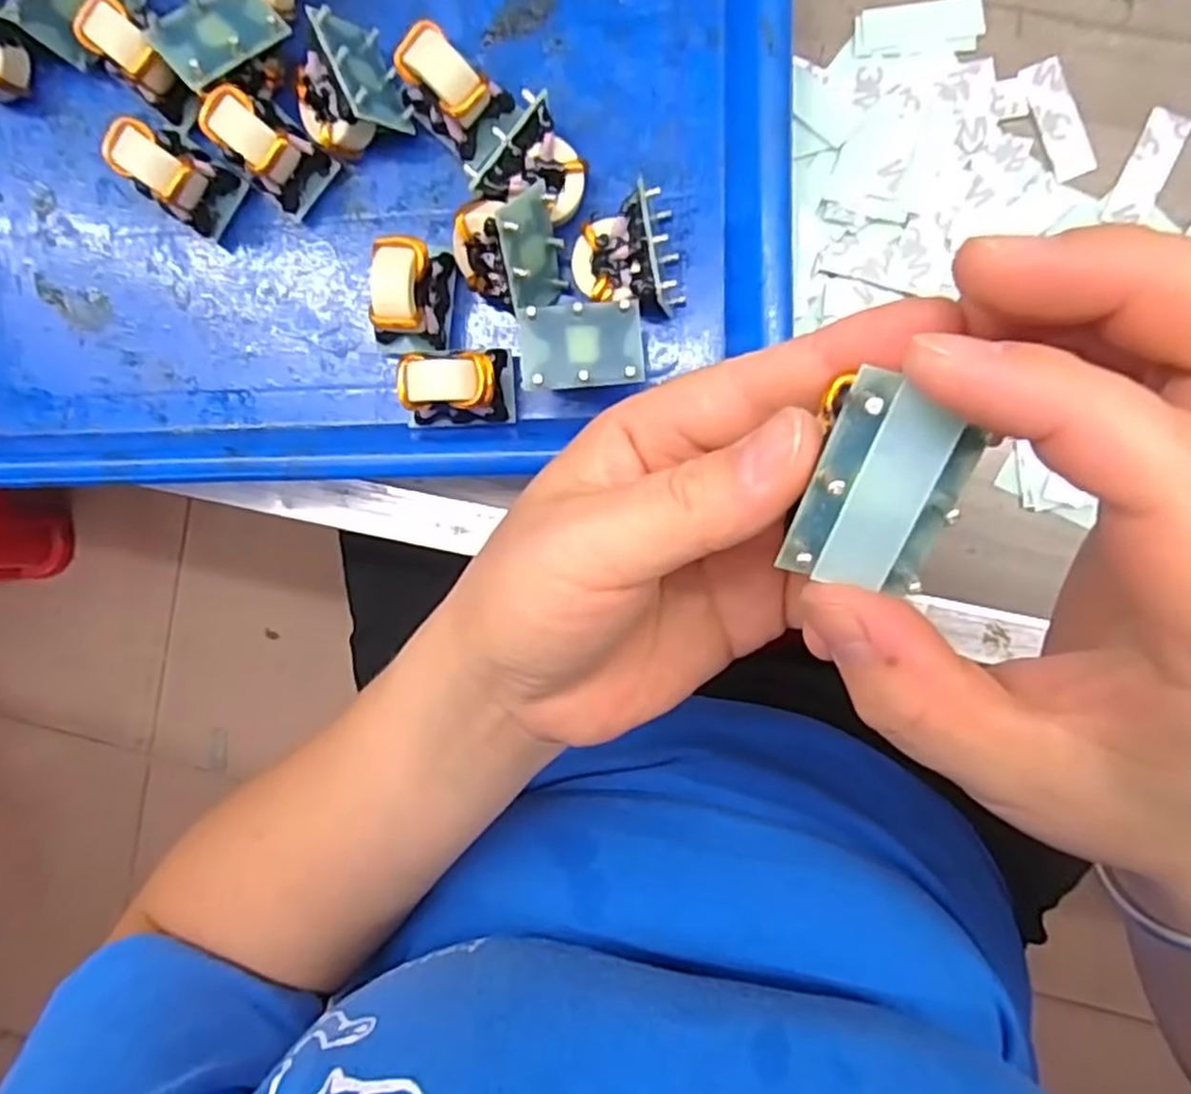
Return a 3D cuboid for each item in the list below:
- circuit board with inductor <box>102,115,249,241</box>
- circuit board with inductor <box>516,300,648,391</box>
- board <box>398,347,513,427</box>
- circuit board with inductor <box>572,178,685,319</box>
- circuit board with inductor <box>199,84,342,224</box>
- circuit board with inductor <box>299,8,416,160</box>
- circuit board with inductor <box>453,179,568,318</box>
[{"bbox_3d":[-0.147,-0.131,0.260,0.030,0.036,0.024,38,98,3],"label":"circuit board with inductor"},{"bbox_3d":[-0.003,-0.065,0.246,0.038,0.029,0.027,-3,94,7],"label":"circuit board with inductor"},{"bbox_3d":[-0.047,-0.055,0.255,0.035,0.027,0.023,-2,95,7],"label":"board"},{"bbox_3d":[0.012,-0.093,0.249,0.035,0.026,0.036,-22,92,8],"label":"circuit board with inductor"},{"bbox_3d":[-0.113,-0.137,0.257,0.030,0.034,0.026,43,98,2],"label":"circuit board with inductor"},{"bbox_3d":[-0.087,-0.155,0.254,0.031,0.027,0.035,-24,88,31],"label":"circuit board with inductor"},{"bbox_3d":[-0.031,-0.100,0.248,0.030,0.029,0.033,19,142,26],"label":"circuit board with inductor"}]

